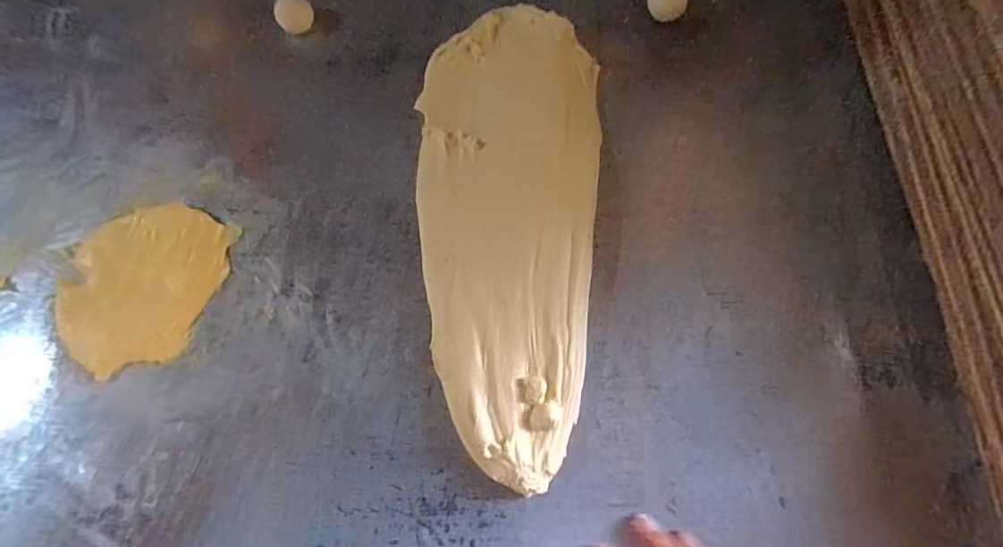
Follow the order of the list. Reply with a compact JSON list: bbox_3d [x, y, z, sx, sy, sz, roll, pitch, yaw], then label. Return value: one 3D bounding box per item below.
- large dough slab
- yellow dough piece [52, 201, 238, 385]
[{"bbox_3d":[0.005,-0.038,0.377,0.133,0.027,0.353,1,72,1],"label":"large dough slab"},{"bbox_3d":[-0.263,0.007,0.369,0.098,0.016,0.125,20,73,8],"label":"yellow dough piece"}]

